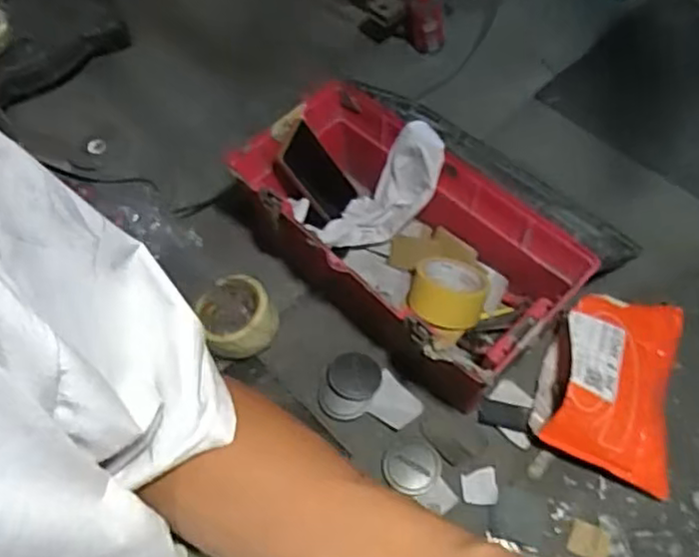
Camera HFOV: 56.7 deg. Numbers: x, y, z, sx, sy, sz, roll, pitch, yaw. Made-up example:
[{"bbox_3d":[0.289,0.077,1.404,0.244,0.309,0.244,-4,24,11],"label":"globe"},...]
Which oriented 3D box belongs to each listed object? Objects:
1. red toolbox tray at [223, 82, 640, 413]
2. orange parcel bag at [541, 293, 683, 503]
[{"bbox_3d":[0.061,-0.053,0.841,0.221,0.166,0.442,-35,63,-16],"label":"red toolbox tray"},{"bbox_3d":[0.319,0.121,0.783,0.154,0.065,0.230,27,61,-7],"label":"orange parcel bag"}]

